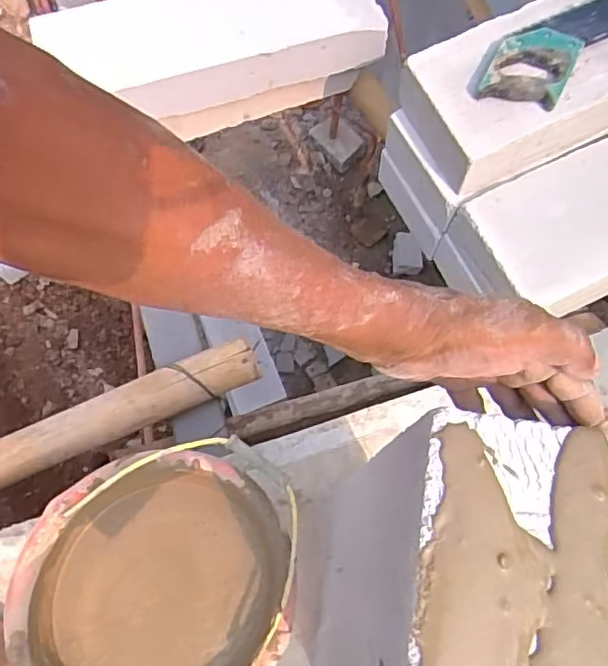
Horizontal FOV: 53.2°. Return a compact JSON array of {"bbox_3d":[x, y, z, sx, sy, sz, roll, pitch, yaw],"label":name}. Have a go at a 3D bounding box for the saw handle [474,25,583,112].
[{"bbox_3d":[0.321,-0.376,0.857,0.106,0.032,0.129,27,70,8],"label":"saw handle"}]

